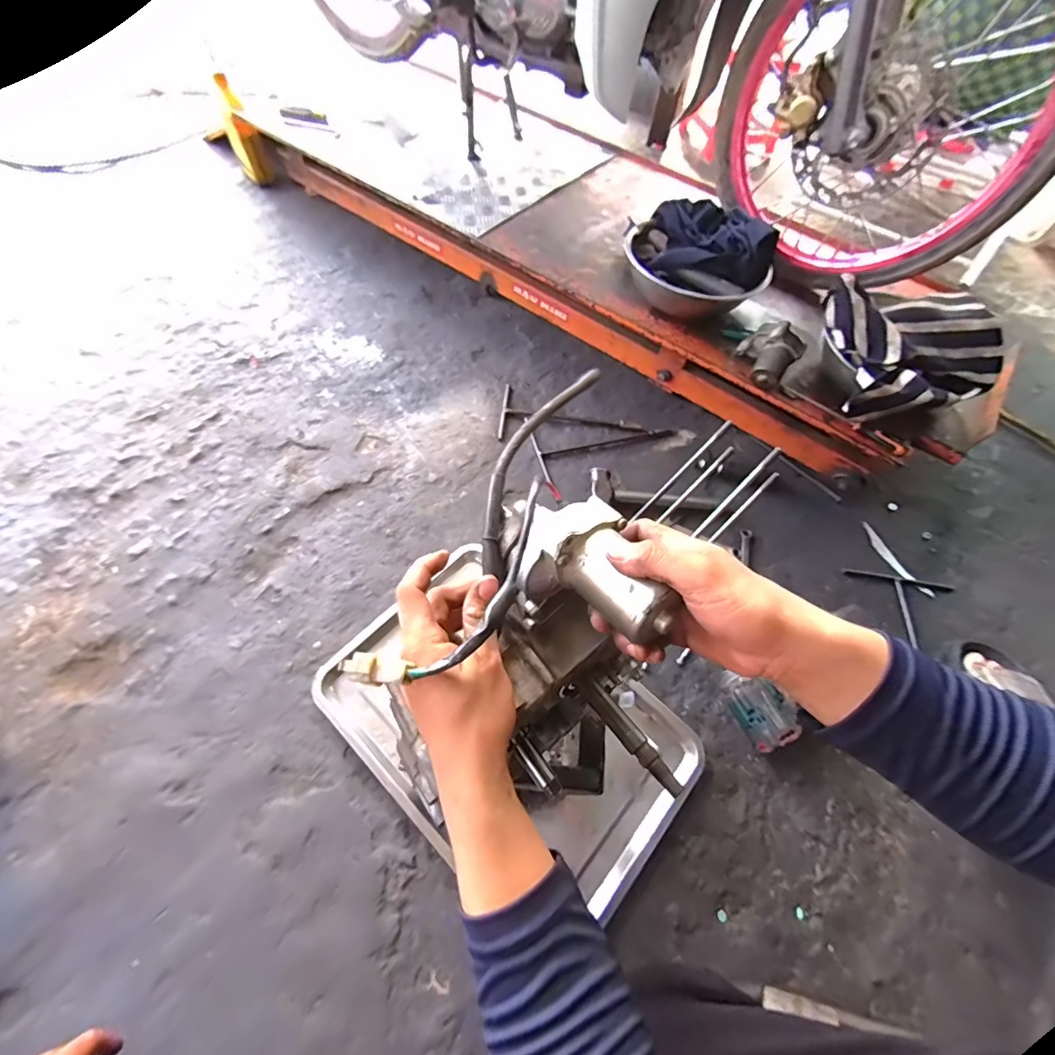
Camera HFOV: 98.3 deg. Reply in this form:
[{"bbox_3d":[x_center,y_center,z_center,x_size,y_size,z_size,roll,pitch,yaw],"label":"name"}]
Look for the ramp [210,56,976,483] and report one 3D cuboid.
[{"bbox_3d":[0.095,-0.738,1.118,1.698,0.224,0.584,34,65,14],"label":"ramp"}]

